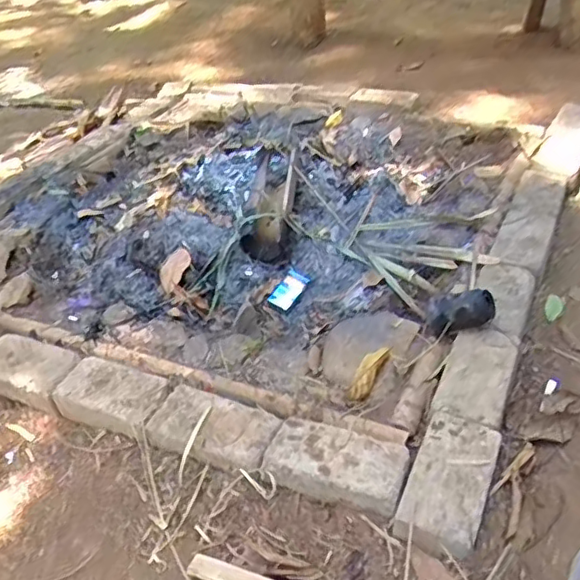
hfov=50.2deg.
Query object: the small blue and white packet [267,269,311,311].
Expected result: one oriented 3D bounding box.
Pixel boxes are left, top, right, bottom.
[{"bbox_3d":[-0.002,0.000,1.389,0.053,0.005,0.109,28,58,18],"label":"small blue and white packet"}]

